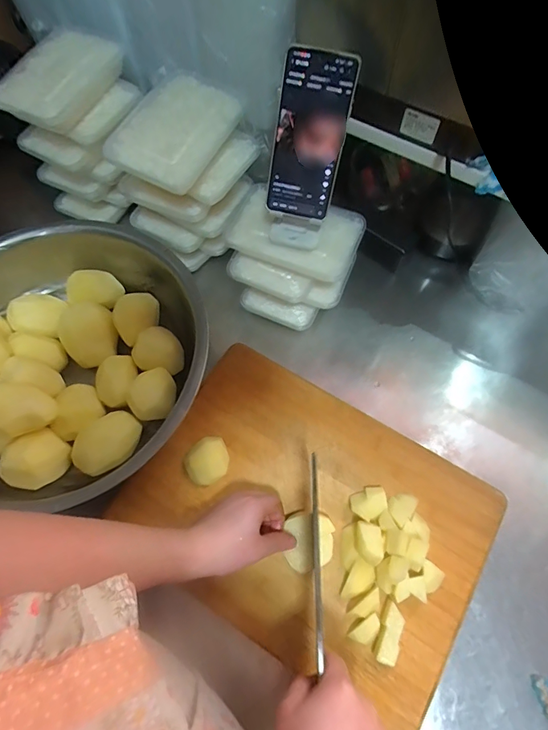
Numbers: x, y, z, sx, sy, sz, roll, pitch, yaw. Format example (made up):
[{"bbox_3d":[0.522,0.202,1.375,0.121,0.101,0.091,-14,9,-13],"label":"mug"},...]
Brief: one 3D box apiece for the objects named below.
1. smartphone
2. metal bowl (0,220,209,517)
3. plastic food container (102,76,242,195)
[{"bbox_3d":[0.039,-0.245,0.452,0.074,0.161,0.011,11,34,-1],"label":"smartphone"},{"bbox_3d":[-0.284,-0.003,0.550,0.357,0.101,0.372,-13,67,-6],"label":"metal bowl"},{"bbox_3d":[-0.122,-0.284,0.506,0.122,0.038,0.156,27,69,11],"label":"plastic food container"}]

